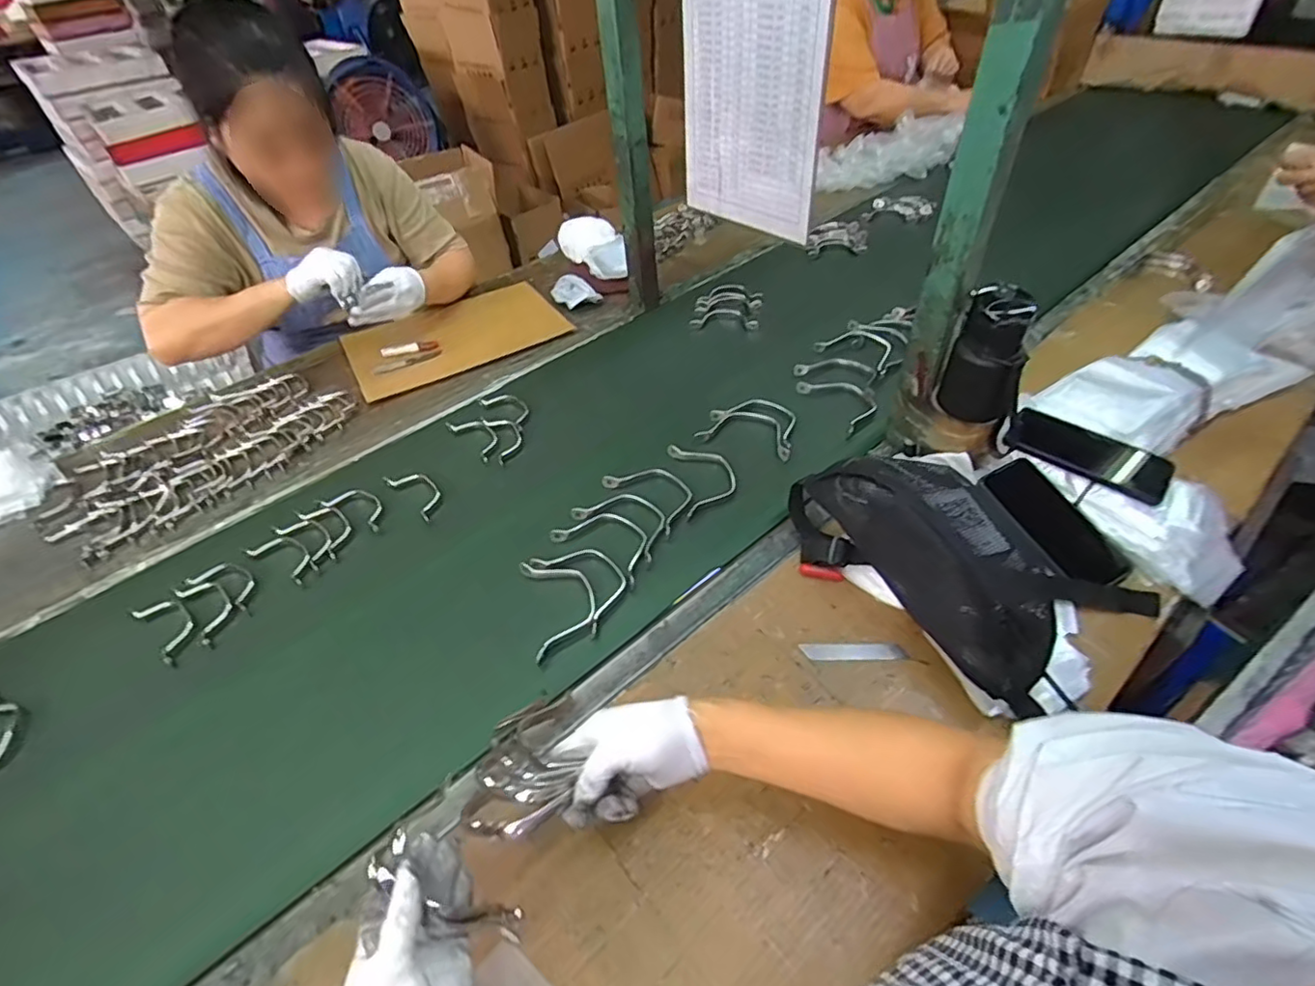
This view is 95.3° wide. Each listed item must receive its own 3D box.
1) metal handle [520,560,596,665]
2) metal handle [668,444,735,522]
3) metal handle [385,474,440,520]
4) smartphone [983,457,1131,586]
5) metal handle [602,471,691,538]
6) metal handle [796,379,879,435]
[{"bbox_3d":[-0.106,0.120,0.658,0.072,0.010,0.123,-15,47,-8],"label":"metal handle"},{"bbox_3d":[0.061,-0.023,0.784,0.075,0.007,0.131,-11,47,-5],"label":"metal handle"},{"bbox_3d":[-0.317,-0.005,0.792,0.104,0.005,0.042,33,58,31],"label":"metal handle"},{"bbox_3d":[0.447,0.033,0.673,0.080,0.010,0.162,-29,70,-21],"label":"smartphone"},{"bbox_3d":[-0.007,-0.002,0.767,0.071,0.005,0.126,-37,54,-26],"label":"metal handle"},{"bbox_3d":[0.266,-0.137,0.857,0.077,0.018,0.142,-19,48,-12],"label":"metal handle"}]

